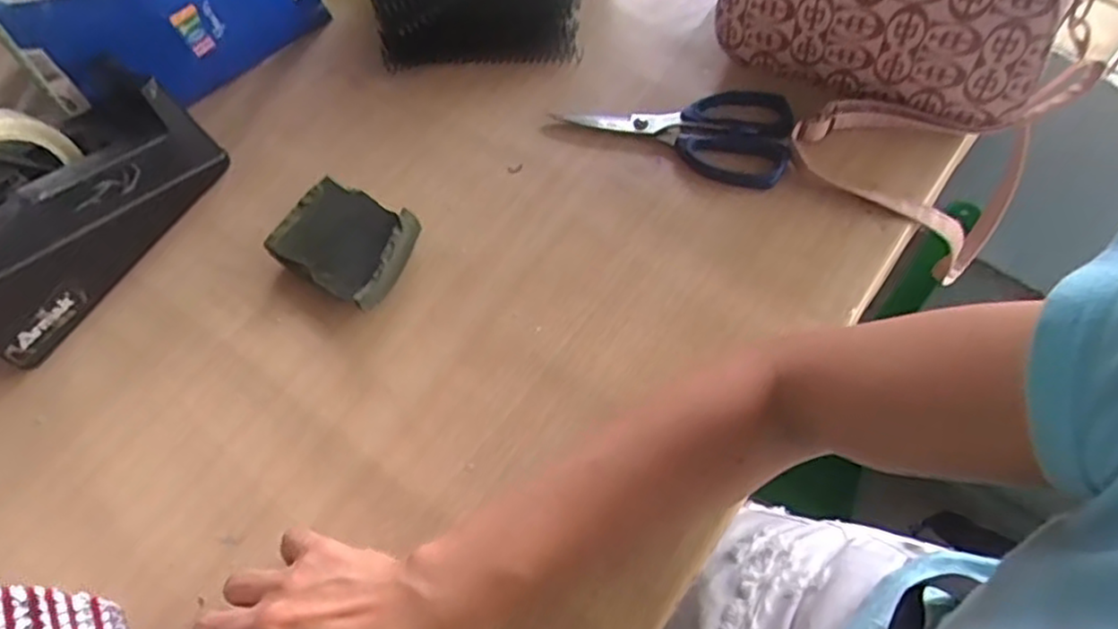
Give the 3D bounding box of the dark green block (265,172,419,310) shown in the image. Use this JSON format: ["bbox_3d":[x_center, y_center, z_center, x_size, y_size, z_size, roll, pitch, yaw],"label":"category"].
[{"bbox_3d":[-0.142,-0.046,0.496,0.092,0.038,0.071,29,69,15],"label":"dark green block"}]

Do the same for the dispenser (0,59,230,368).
[{"bbox_3d":[-0.342,-0.081,0.478,0.084,0.115,0.201,27,68,14],"label":"dispenser"}]

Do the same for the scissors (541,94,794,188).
[{"bbox_3d":[0.087,-0.140,0.538,0.169,0.013,0.074,9,65,6],"label":"scissors"}]

